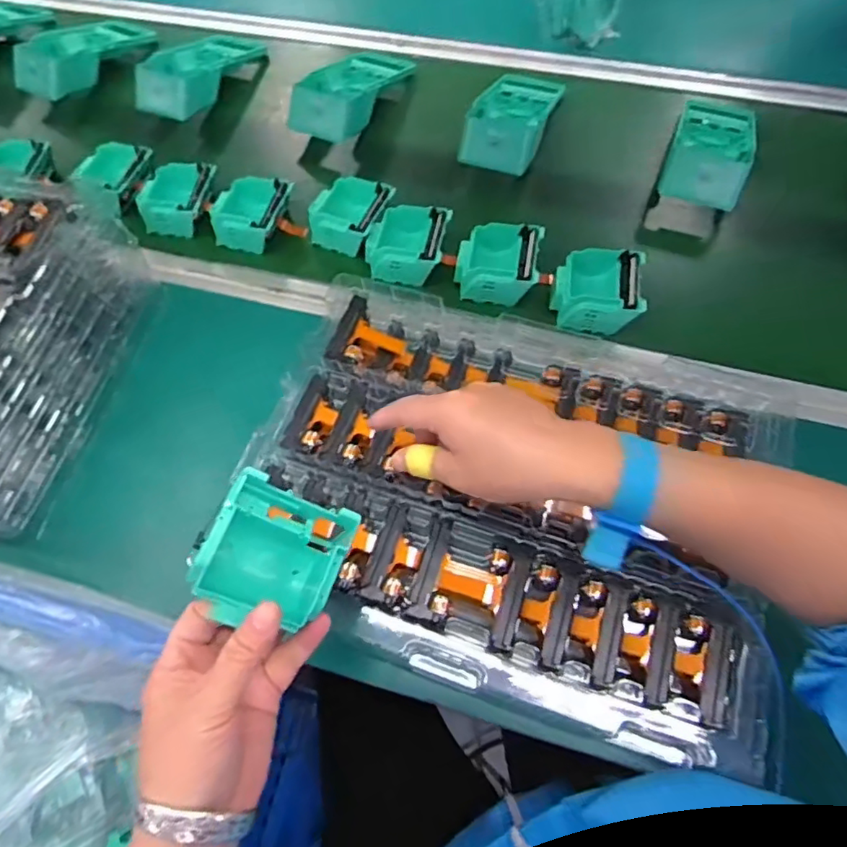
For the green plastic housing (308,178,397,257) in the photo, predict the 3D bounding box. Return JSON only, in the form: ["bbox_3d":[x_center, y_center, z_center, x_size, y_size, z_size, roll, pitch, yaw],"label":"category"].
[{"bbox_3d":[-0.079,-0.223,0.612,0.076,0.039,0.073,21,66,13],"label":"green plastic housing"}]

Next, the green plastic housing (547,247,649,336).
[{"bbox_3d":[0.168,-0.127,0.551,0.089,0.038,0.080,6,64,6],"label":"green plastic housing"}]

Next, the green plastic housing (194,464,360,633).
[{"bbox_3d":[-0.081,0.073,0.314,0.070,0.029,0.072,36,63,-28],"label":"green plastic housing"}]

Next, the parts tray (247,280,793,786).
[{"bbox_3d":[0.067,0.047,0.428,0.381,0.033,0.283,17,66,11],"label":"parts tray"}]

